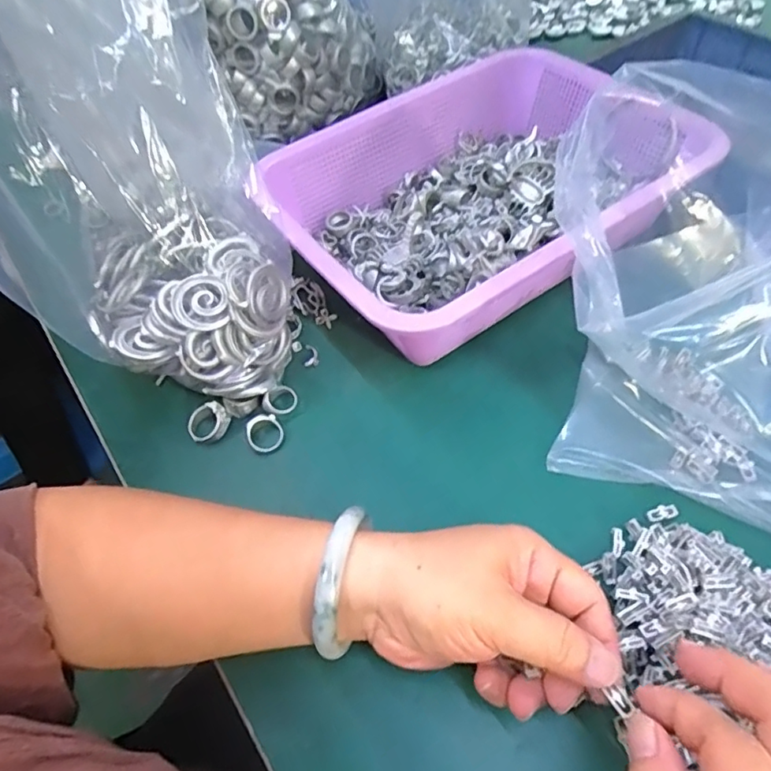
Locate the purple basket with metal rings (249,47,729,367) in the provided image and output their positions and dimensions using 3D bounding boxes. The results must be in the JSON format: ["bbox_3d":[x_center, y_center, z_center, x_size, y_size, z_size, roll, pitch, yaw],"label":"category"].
[{"bbox_3d":[0.073,-0.145,0.421,0.287,0.075,0.219,-31,58,-15],"label":"purple basket with metal rings"}]

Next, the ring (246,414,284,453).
[{"bbox_3d":[-0.080,0.031,0.362,0.023,0.011,0.023,-3,55,4],"label":"ring"}]

